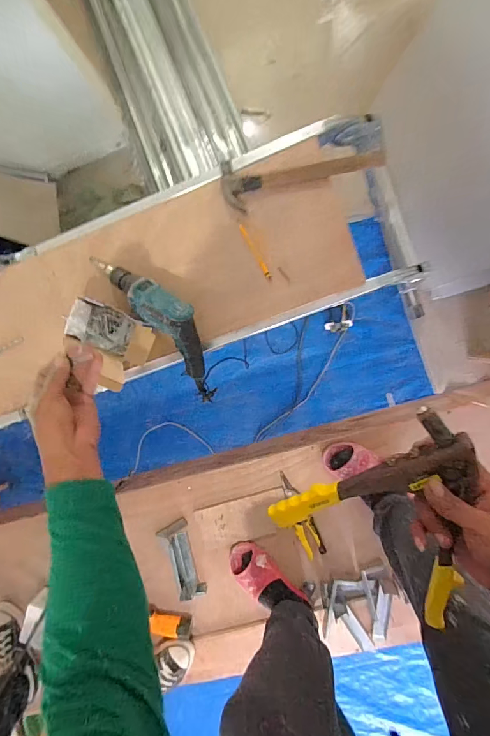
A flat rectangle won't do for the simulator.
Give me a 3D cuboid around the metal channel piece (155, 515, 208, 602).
[{"bbox_3d":[-0.184,0.567,1.114,0.089,0.034,0.216,-21,91,7],"label":"metal channel piece"}]

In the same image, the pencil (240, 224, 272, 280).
[{"bbox_3d":[0.022,-0.238,0.776,0.010,0.004,0.128,-29,90,7],"label":"pencil"}]

